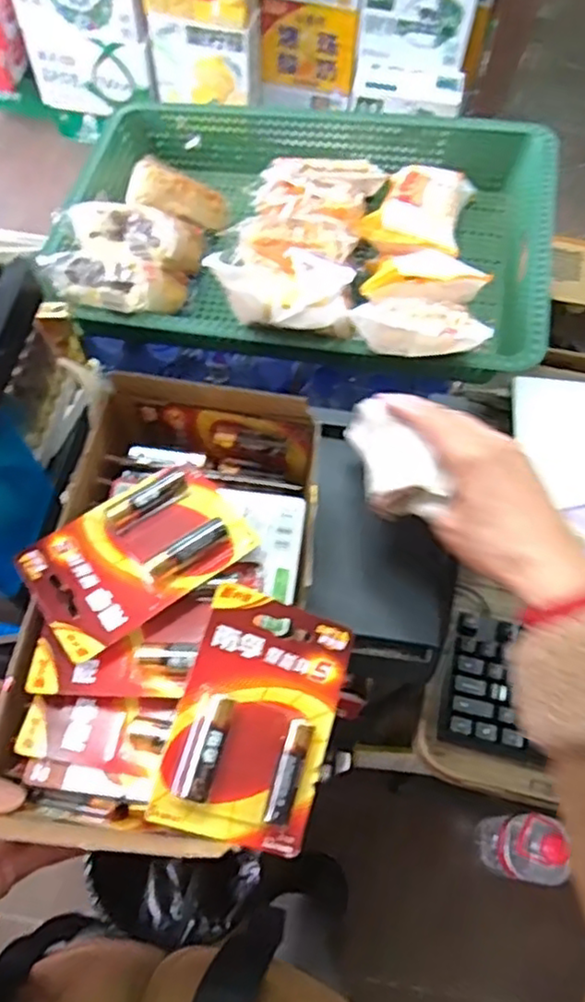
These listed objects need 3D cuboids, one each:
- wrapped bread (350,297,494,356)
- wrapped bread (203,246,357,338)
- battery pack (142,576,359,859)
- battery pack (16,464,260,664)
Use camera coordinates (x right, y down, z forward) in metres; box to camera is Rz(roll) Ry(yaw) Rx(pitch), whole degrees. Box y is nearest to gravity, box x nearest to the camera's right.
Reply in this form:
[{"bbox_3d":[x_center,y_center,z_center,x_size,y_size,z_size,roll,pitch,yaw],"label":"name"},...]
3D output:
[{"bbox_3d":[0.114,-0.155,0.589,0.118,0.049,0.037,10,64,17],"label":"wrapped bread"},{"bbox_3d":[-0.003,-0.213,0.658,0.161,0.070,0.106,12,64,3],"label":"wrapped bread"},{"bbox_3d":[-0.016,0.109,0.334,0.080,0.014,0.116,23,70,-16],"label":"battery pack"},{"bbox_3d":[-0.087,0.027,0.371,0.116,0.020,0.077,-32,70,-16],"label":"battery pack"}]

